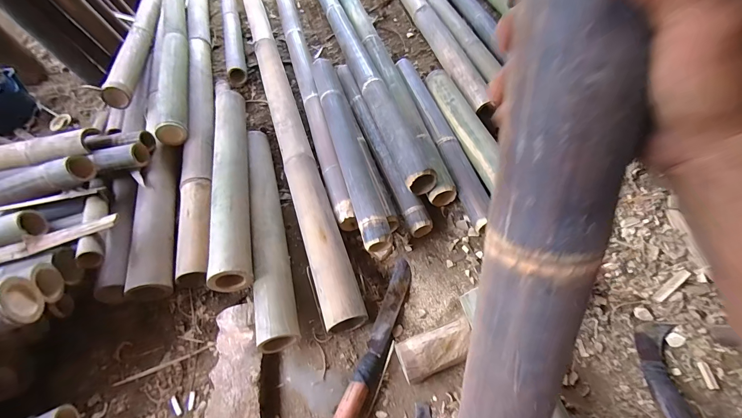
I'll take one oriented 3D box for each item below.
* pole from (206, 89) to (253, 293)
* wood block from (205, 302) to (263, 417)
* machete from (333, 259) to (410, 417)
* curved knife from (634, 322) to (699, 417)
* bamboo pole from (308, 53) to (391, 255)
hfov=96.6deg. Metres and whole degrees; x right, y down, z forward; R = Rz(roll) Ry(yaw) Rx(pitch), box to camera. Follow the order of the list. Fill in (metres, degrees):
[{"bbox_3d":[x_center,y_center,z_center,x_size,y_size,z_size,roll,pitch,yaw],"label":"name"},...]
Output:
[{"bbox_3d":[-0.351,-0.101,0.826,0.076,0.090,0.630,-14,58,-5],"label":"pole"},{"bbox_3d":[-0.259,0.331,0.628,0.106,0.072,0.289,-14,56,1],"label":"wood block"},{"bbox_3d":[0.016,0.245,0.646,0.040,0.032,0.336,15,61,19],"label":"machete"},{"bbox_3d":[0.495,0.289,0.542,0.073,0.047,0.218,0,57,10],"label":"curved knife"},{"bbox_3d":[-0.065,-0.178,0.870,0.067,0.083,0.666,-18,56,-2],"label":"bamboo pole"}]

